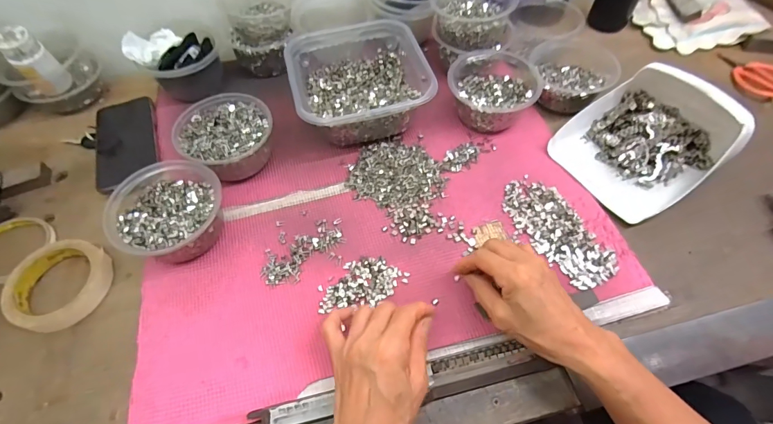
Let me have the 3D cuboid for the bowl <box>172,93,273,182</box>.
[{"bbox_3d":[-0.199,-0.093,0.490,0.108,0.064,0.116,-1,58,1],"label":"bowl"}]

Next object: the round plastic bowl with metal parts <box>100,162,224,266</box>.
[{"bbox_3d":[-0.235,0.007,0.434,0.107,0.068,0.111,-1,58,1],"label":"round plastic bowl with metal parts"}]

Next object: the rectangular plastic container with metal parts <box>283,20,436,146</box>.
[{"bbox_3d":[-0.038,-0.178,0.522,0.165,0.066,0.170,-13,58,-6],"label":"rectangular plastic container with metal parts"}]

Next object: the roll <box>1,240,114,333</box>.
[{"bbox_3d":[-0.356,0.078,0.419,0.094,0.023,0.096,-1,58,1],"label":"roll"}]

